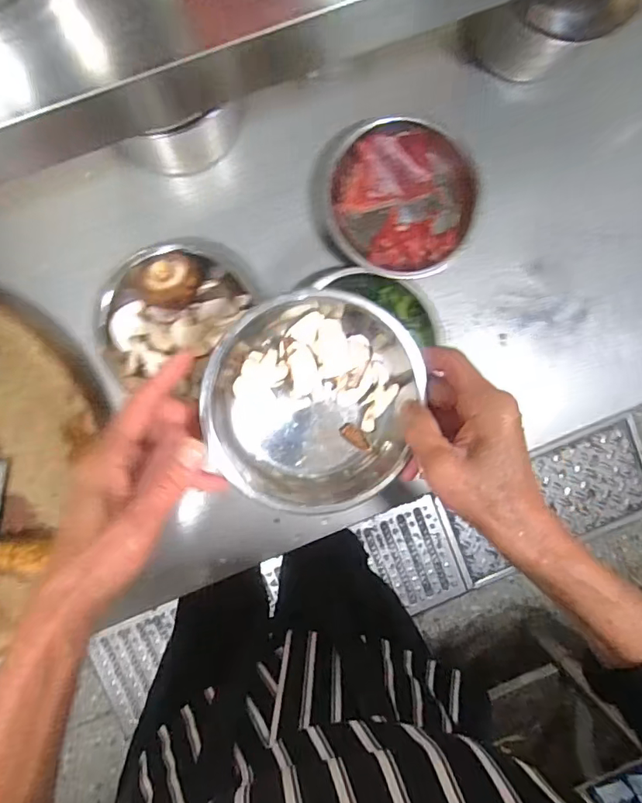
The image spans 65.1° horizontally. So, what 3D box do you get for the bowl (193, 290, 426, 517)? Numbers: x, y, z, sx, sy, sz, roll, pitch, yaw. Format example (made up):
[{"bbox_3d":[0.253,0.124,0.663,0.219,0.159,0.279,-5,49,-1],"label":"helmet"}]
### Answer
[{"bbox_3d":[-0.006,-0.001,0.350,0.141,0.038,0.148,0,90,-8],"label":"bowl"}]

